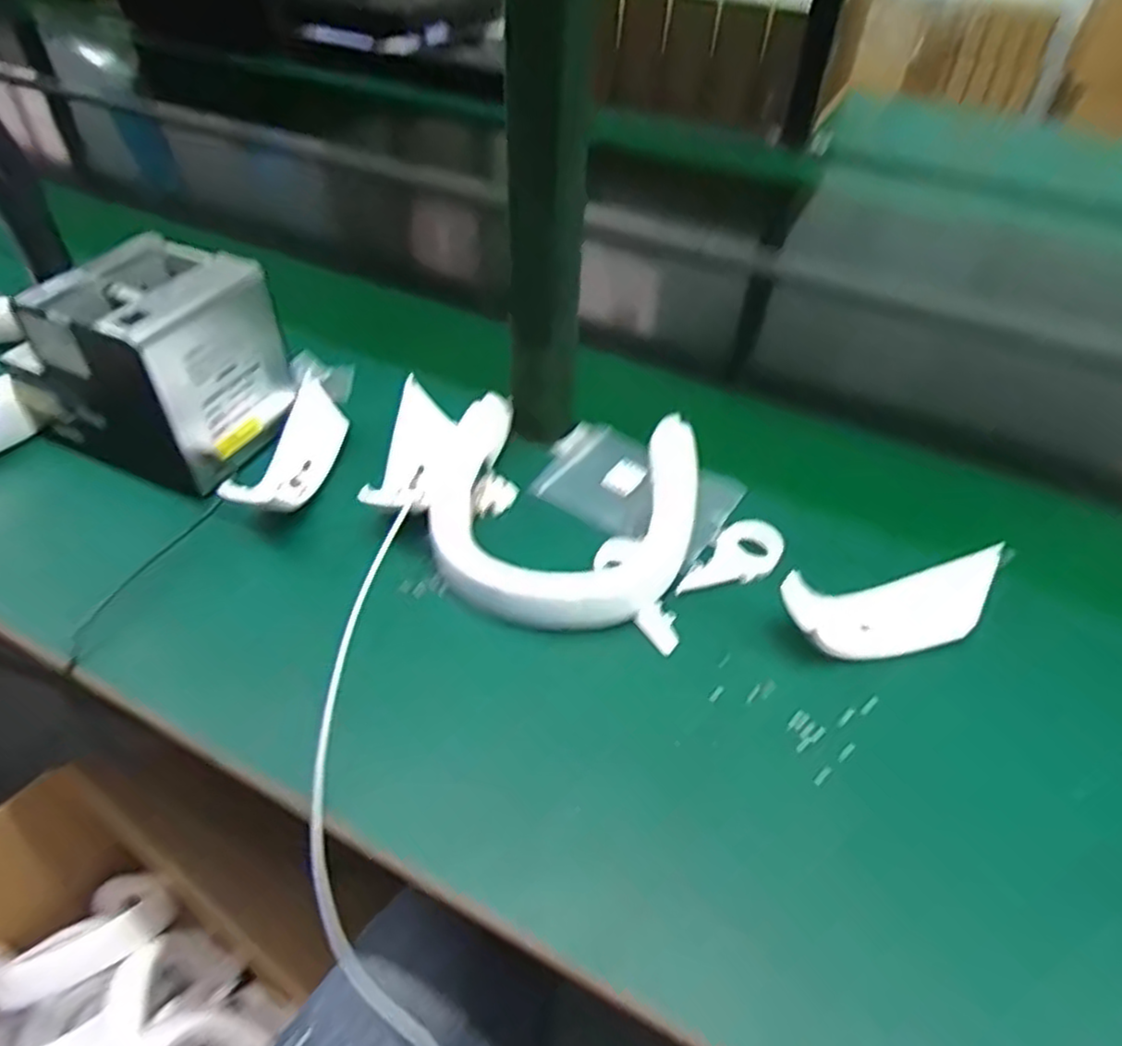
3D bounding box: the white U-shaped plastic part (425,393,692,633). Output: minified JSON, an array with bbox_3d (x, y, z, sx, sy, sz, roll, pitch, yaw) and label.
[{"bbox_3d":[-0.004,-0.014,0.553,0.200,0.051,0.193,2,46,-2],"label":"white U-shaped plastic part"}]

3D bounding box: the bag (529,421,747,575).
[{"bbox_3d":[0.060,-0.030,0.606,0.159,0.015,0.101,27,50,21],"label":"bag"}]

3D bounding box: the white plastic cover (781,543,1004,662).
[{"bbox_3d":[0.233,0.057,0.500,0.183,0.050,0.053,-11,48,-14],"label":"white plastic cover"}]

